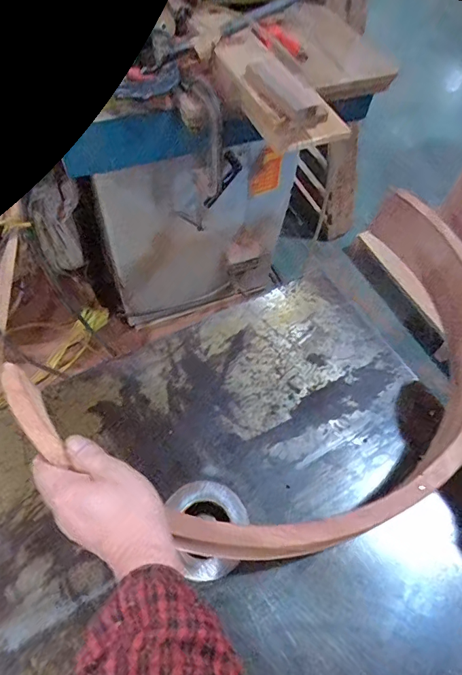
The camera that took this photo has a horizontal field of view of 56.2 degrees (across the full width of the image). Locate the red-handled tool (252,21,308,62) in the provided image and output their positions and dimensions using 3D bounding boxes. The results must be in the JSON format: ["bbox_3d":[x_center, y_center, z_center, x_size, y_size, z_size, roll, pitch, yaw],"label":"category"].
[{"bbox_3d":[0.096,-0.554,0.809,0.111,0.029,0.046,20,56,-15],"label":"red-handled tool"}]

